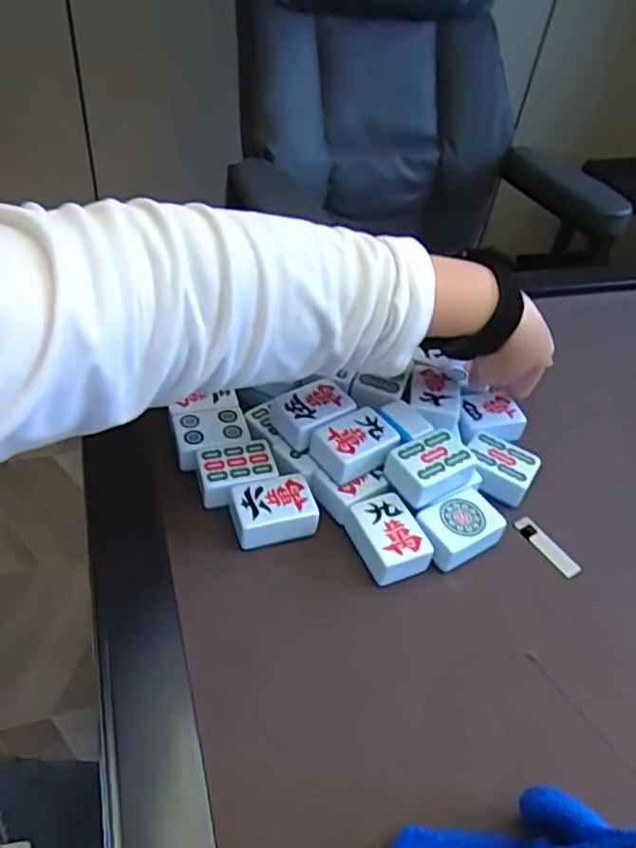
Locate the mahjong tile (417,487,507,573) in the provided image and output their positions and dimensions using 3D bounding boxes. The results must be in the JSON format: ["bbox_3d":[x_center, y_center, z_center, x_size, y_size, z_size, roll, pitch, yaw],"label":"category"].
[{"bbox_3d":[0.097,0.072,0.422,0.057,0.025,0.038,-21,50,-27],"label":"mahjong tile"}]

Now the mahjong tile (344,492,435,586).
[{"bbox_3d":[0.047,0.076,0.410,0.040,0.023,0.053,-14,48,-21],"label":"mahjong tile"}]

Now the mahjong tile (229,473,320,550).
[{"bbox_3d":[-0.031,0.058,0.416,0.054,0.024,0.038,-12,47,-19],"label":"mahjong tile"}]

